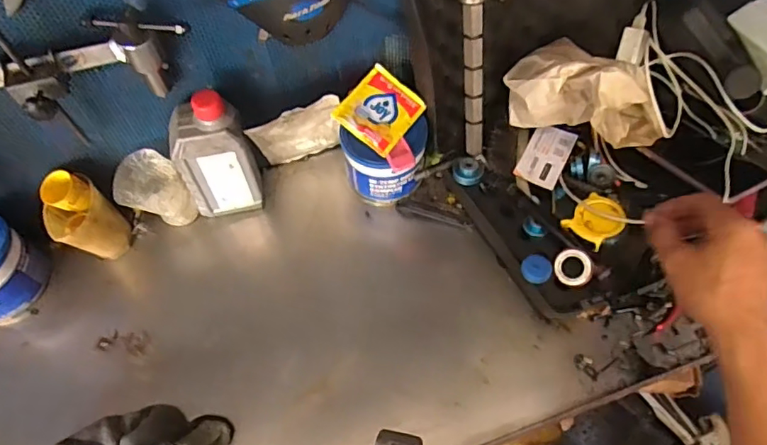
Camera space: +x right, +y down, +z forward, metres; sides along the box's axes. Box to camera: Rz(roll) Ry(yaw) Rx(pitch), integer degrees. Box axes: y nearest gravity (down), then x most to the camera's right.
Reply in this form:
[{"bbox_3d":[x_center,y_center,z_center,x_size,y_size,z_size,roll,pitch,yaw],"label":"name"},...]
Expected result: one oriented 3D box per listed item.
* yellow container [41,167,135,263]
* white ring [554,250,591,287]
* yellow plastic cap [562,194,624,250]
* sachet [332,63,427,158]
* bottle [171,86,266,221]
[{"bbox_3d":[-0.354,-0.003,0.630,0.064,0.106,0.069,36,67,22],"label":"yellow container"},{"bbox_3d":[0.201,0.048,0.566,0.039,0.004,0.039,-6,79,33],"label":"white ring"},{"bbox_3d":[0.232,-0.002,0.579,0.056,0.014,0.050,-38,64,-18],"label":"yellow plastic cap"},{"bbox_3d":[-0.002,-0.133,0.630,0.078,0.006,0.093,37,67,-1],"label":"sachet"},{"bbox_3d":[-0.196,-0.069,0.635,0.087,0.200,0.050,-15,59,-6],"label":"bottle"}]

